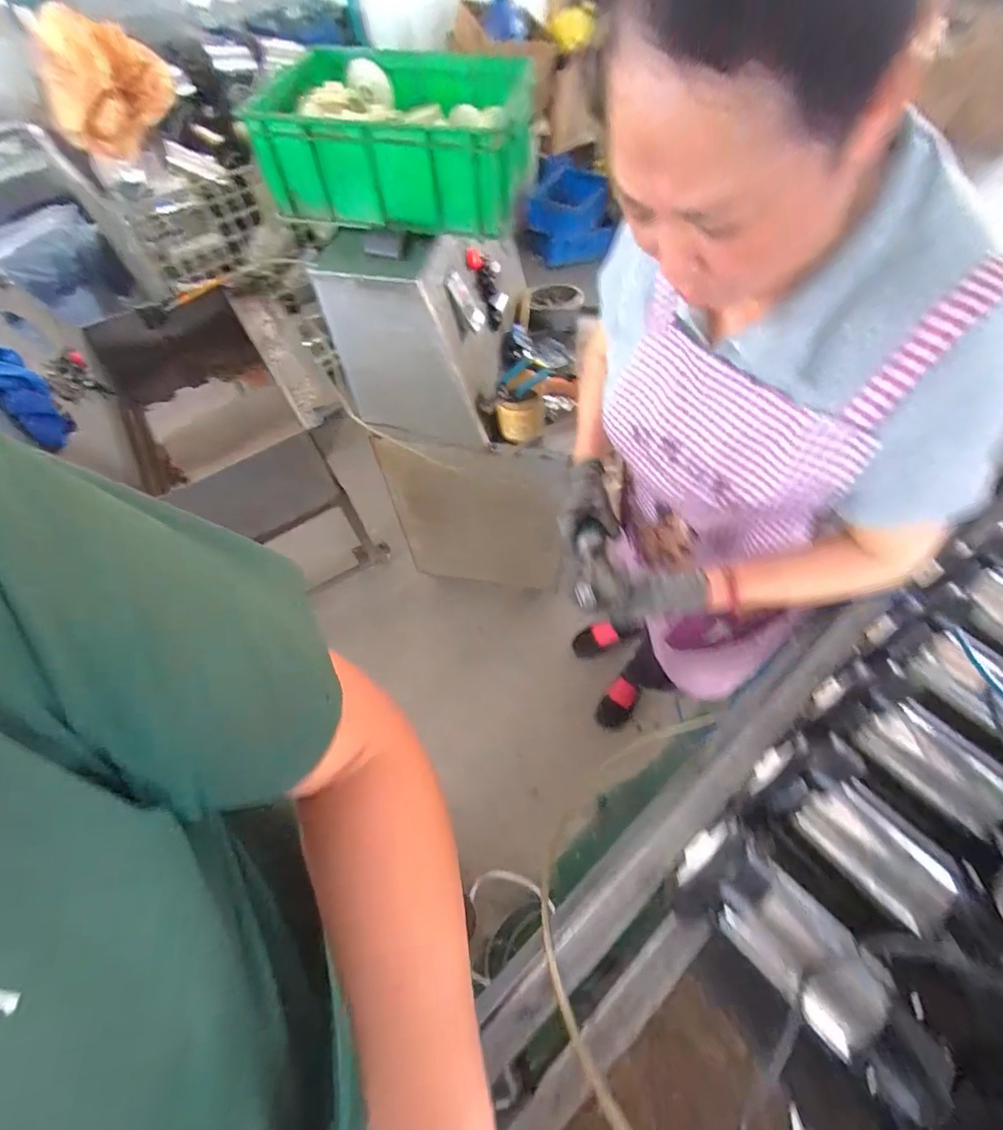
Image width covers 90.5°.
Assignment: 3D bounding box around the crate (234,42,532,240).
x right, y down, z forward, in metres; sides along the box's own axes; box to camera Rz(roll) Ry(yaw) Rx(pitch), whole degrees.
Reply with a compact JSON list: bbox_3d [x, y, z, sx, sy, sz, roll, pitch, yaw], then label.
[{"bbox_3d":[-0.167,-0.718,0.841,0.432,0.143,0.317,15,62,10],"label":"crate"}]

